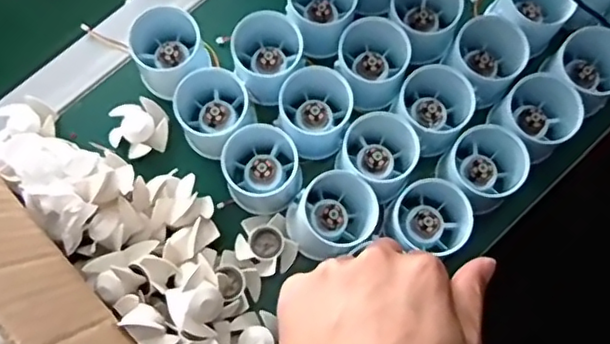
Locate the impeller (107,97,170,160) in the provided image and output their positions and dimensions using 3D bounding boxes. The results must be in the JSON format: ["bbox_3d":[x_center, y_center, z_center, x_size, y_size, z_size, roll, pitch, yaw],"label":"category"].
[{"bbox_3d":[-0.124,-0.033,0.452,0.043,0.013,0.041,0,74,1],"label":"impeller"}]

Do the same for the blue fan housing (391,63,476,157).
[{"bbox_3d":[0.091,-0.046,0.437,0.053,0.050,0.053,0,74,1],"label":"blue fan housing"}]

